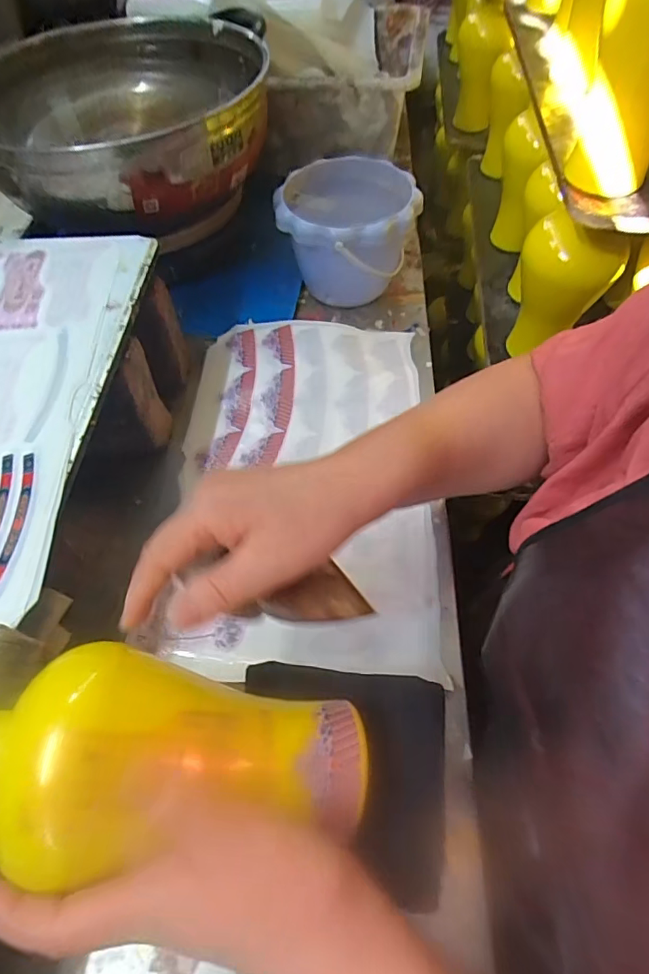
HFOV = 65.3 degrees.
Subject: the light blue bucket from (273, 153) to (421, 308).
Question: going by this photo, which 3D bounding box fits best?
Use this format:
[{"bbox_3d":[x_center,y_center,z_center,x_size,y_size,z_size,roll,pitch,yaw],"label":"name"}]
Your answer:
[{"bbox_3d":[0.028,-0.294,0.604,0.153,0.116,0.157,-1,58,2],"label":"light blue bucket"}]

